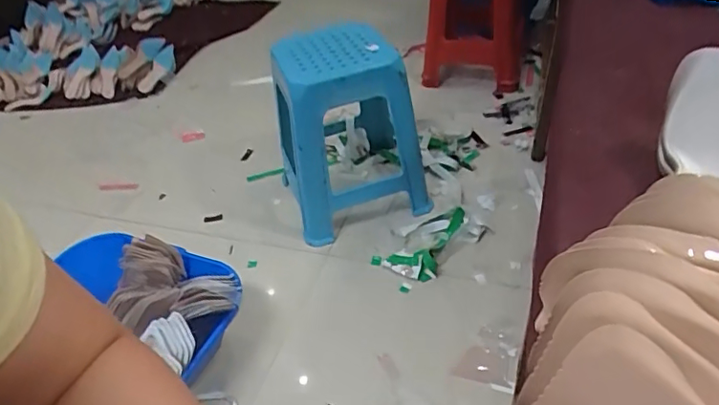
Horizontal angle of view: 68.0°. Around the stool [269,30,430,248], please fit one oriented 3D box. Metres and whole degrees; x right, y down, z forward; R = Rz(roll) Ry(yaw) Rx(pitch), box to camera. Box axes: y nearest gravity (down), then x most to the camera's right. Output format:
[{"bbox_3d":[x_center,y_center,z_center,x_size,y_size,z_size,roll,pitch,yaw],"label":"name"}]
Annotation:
[{"bbox_3d":[-0.032,-0.202,1.449,0.367,0.484,0.431,-14,40,-7],"label":"stool"}]

